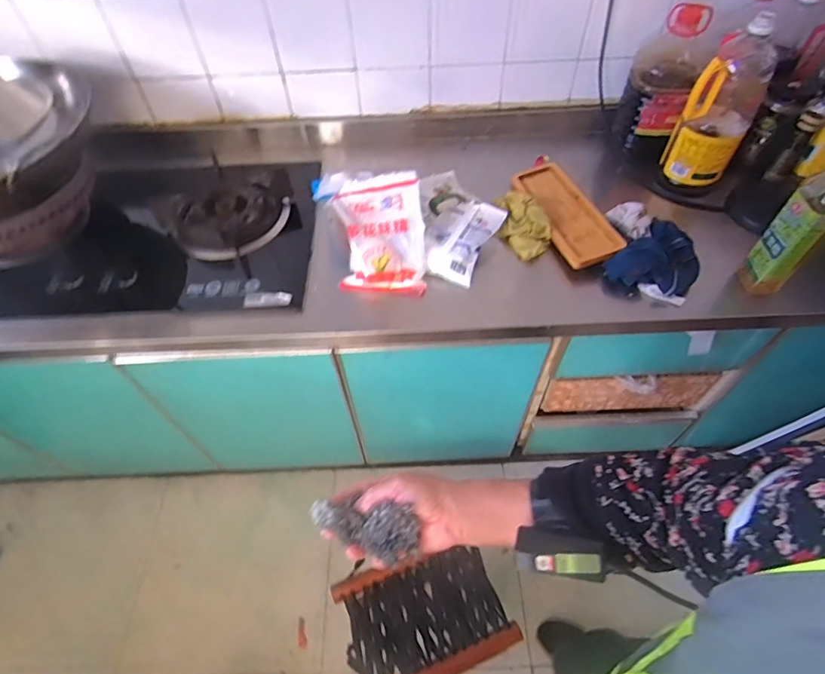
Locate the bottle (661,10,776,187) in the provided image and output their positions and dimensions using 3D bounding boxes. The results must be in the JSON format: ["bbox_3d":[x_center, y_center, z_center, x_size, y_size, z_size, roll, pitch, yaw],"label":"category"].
[{"bbox_3d":[0.587,-0.430,0.910,0.119,0.285,0.141,28,60,20],"label":"bottle"}]

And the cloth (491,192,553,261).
[{"bbox_3d":[0.205,-0.221,0.905,0.084,0.042,0.159,-13,55,-7],"label":"cloth"}]

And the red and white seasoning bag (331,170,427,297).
[{"bbox_3d":[-0.056,-0.175,0.832,0.154,0.079,0.205,-2,89,2],"label":"red and white seasoning bag"}]

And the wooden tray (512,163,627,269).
[{"bbox_3d":[0.295,-0.240,0.932,0.109,0.037,0.294,-16,49,-3],"label":"wooden tray"}]

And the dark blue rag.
[{"bbox_3d":[0.430,-0.132,0.845,0.140,0.066,0.142,28,60,20],"label":"dark blue rag"}]

